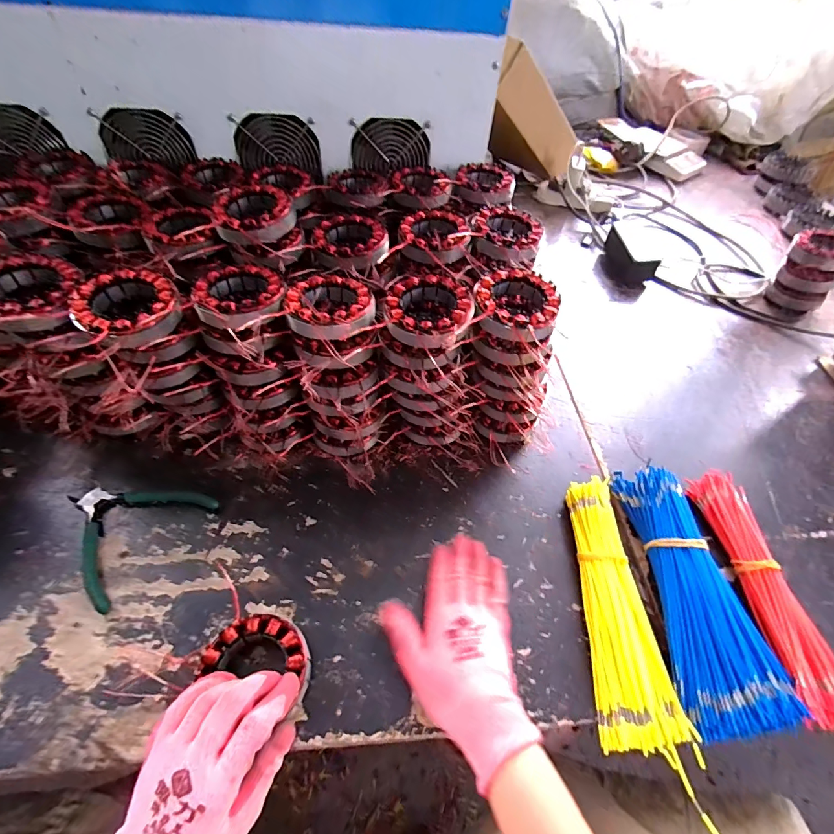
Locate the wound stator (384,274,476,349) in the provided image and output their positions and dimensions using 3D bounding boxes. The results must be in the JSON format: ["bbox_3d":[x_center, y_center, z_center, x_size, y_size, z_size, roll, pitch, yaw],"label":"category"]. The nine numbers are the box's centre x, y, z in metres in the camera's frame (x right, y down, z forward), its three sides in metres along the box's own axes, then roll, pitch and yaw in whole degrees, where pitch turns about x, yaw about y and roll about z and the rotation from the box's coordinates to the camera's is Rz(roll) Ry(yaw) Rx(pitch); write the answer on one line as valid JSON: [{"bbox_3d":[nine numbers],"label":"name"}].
[{"bbox_3d":[0.012,-0.102,0.413,0.084,0.035,0.092,2,52,-3],"label":"wound stator"}]

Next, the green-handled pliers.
[{"bbox_3d":[-0.311,0.110,0.434,0.129,0.009,0.132,26,54,15],"label":"green-handled pliers"}]

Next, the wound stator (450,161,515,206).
[{"bbox_3d":[0.101,-0.345,0.612,0.086,0.029,0.098,13,52,5],"label":"wound stator"}]

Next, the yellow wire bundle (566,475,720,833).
[{"bbox_3d":[0.201,0.186,0.397,0.074,0.033,0.268,7,52,1],"label":"yellow wire bundle"}]

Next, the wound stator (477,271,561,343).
[{"bbox_3d":[0.103,-0.114,0.423,0.080,0.030,0.087,2,52,-3],"label":"wound stator"}]

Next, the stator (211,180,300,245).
[{"bbox_3d":[-0.182,-0.228,0.465,0.084,0.037,0.087,-15,54,-16],"label":"stator"}]

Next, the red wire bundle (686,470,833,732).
[{"bbox_3d":[0.362,0.172,0.427,0.069,0.029,0.241,0,52,-5],"label":"red wire bundle"}]

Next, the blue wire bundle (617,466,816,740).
[{"bbox_3d":[0.282,0.167,0.412,0.095,0.042,0.242,3,52,-2],"label":"blue wire bundle"}]

